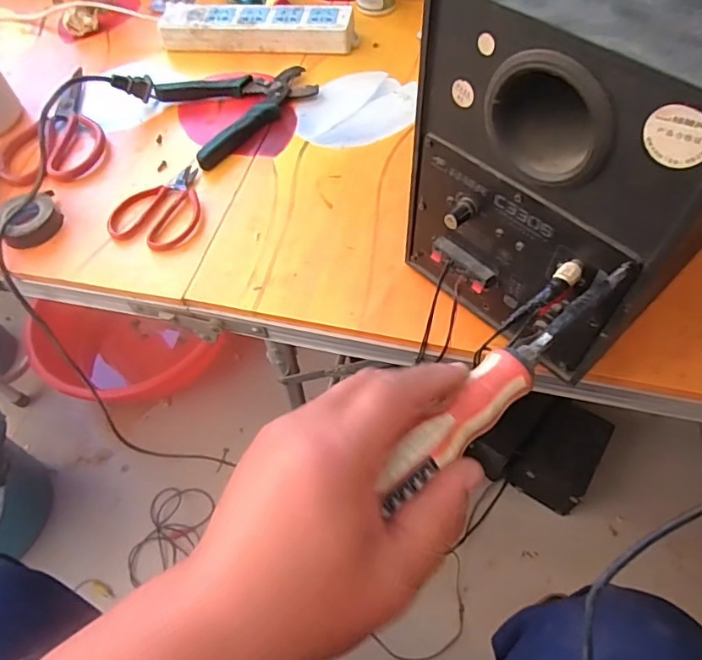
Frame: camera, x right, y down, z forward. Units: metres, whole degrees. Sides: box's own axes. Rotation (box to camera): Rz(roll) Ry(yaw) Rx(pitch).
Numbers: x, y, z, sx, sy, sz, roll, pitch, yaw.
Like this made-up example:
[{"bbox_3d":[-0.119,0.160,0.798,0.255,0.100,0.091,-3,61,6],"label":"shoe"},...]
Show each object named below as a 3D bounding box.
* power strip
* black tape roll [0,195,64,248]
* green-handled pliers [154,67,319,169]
[{"bbox_3d":[-0.109,-0.361,0.616,0.226,0.028,0.061,5,59,8],"label":"power strip"},{"bbox_3d":[-0.300,-0.102,0.483,0.052,0.019,0.052,-2,58,3],"label":"black tape roll"},{"bbox_3d":[-0.112,-0.244,0.555,0.154,0.023,0.127,-27,60,-12],"label":"green-handled pliers"}]

